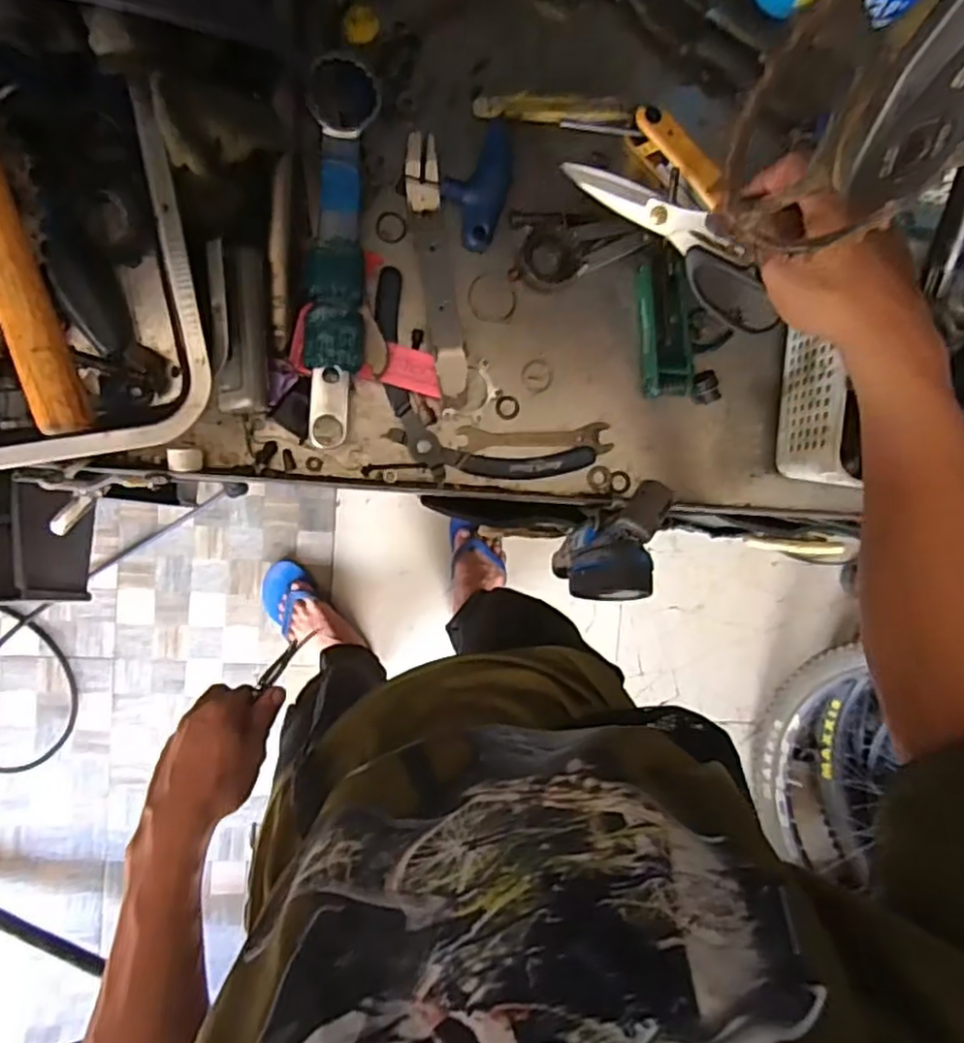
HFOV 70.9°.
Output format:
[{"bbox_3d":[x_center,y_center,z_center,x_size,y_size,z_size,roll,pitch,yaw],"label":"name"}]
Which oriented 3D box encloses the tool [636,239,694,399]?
[{"bbox_3d":[0.140,-0.153,0.518,0.036,0.022,0.109,-5,95,-8],"label":"tool"}]

